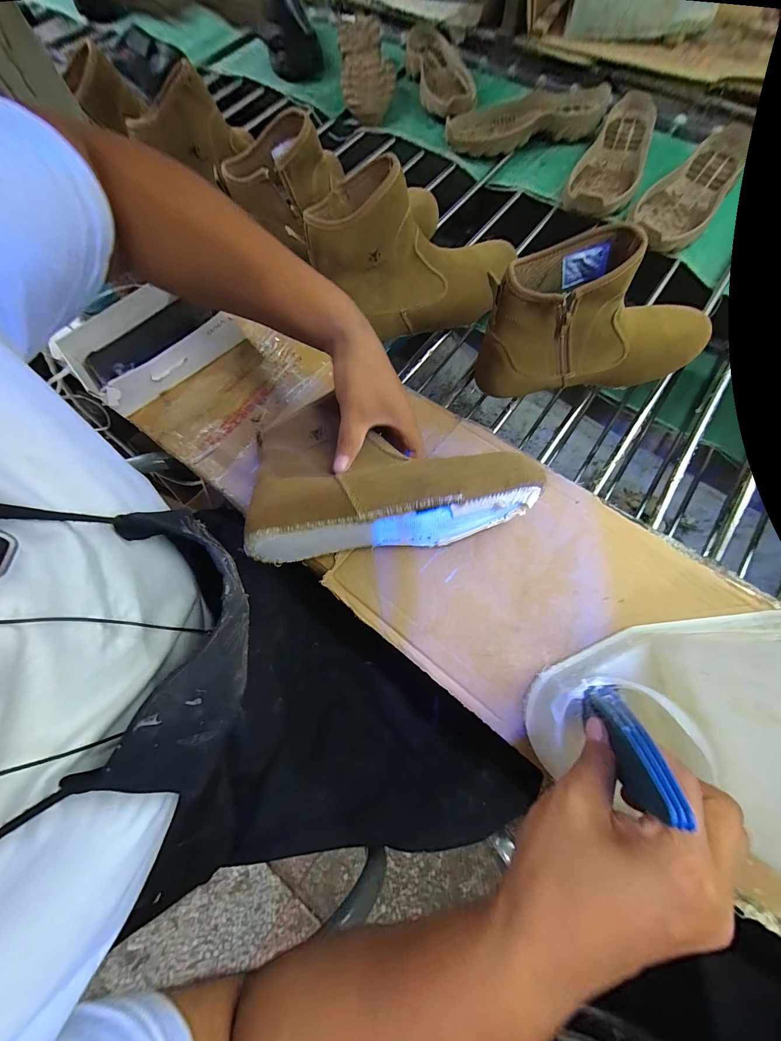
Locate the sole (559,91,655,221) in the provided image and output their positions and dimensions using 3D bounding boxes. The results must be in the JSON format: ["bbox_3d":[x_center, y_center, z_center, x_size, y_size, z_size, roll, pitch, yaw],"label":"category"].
[{"bbox_3d":[0.372,-0.600,0.558,0.103,0.044,0.297,27,74,8],"label":"sole"}]

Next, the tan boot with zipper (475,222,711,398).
[{"bbox_3d":[0.238,-0.219,0.363,0.269,0.145,0.078,-8,73,-3],"label":"tan boot with zipper"}]

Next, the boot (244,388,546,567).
[{"bbox_3d":[-0.005,-0.058,0.304,0.248,0.078,0.152,-6,73,-2],"label":"boot"}]

